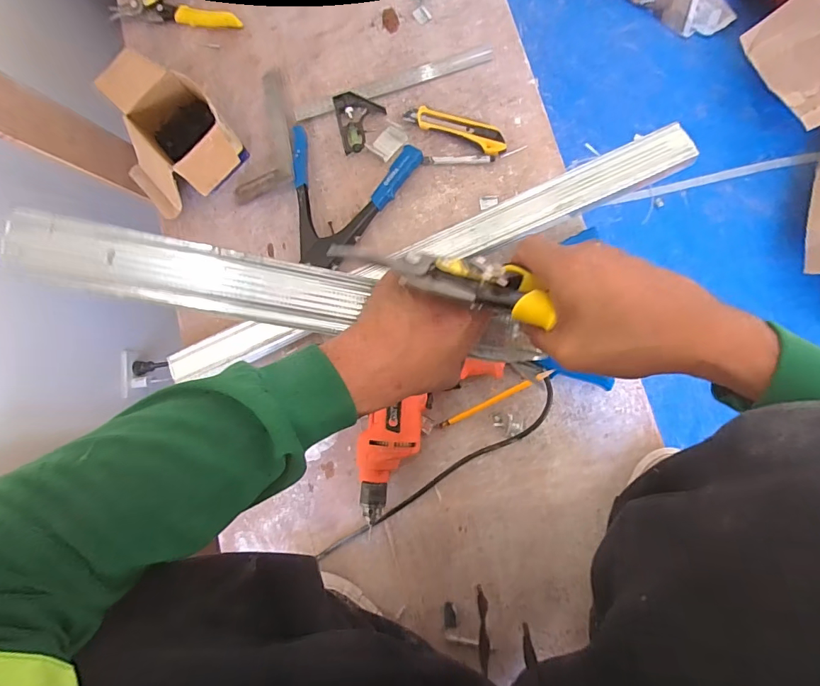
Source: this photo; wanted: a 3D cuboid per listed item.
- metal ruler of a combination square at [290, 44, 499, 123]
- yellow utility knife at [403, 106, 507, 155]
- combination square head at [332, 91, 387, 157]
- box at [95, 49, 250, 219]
[{"bbox_3d":[-0.026,-0.378,0.633,0.293,0.006,0.025,-15,83,5],"label":"metal ruler of a combination square"},{"bbox_3d":[0.063,-0.300,0.606,0.149,0.020,0.032,24,88,9],"label":"yellow utility knife"},{"bbox_3d":[-0.070,-0.325,0.634,0.069,0.014,0.088,-12,83,6],"label":"combination square head"},{"bbox_3d":[-0.342,-0.281,0.617,0.159,0.093,0.202,-43,81,1],"label":"box"}]

